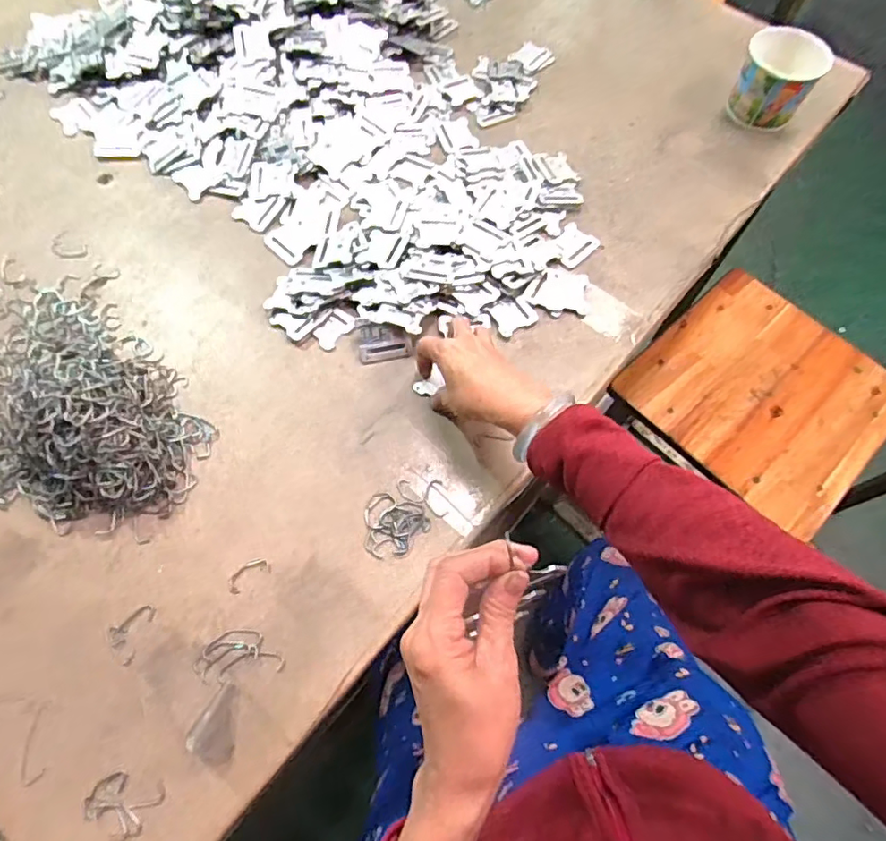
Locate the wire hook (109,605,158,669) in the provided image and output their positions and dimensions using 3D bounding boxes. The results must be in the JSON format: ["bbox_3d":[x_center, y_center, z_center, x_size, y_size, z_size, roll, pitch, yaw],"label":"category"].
[{"bbox_3d":[-0.250,0.169,0.441,0.026,0.004,0.044,14,64,5],"label":"wire hook"}]

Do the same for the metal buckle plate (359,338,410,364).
[{"bbox_3d":[-0.057,-0.068,0.544,0.048,0.004,0.019,-8,89,3],"label":"metal buckle plate"}]

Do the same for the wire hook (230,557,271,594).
[{"bbox_3d":[-0.160,0.126,0.454,0.036,0.004,0.018,-32,69,-16],"label":"wire hook"}]

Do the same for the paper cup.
[{"bbox_3d":[0.405,-0.414,0.680,0.087,0.090,0.092,1,66,-2],"label":"paper cup"}]

